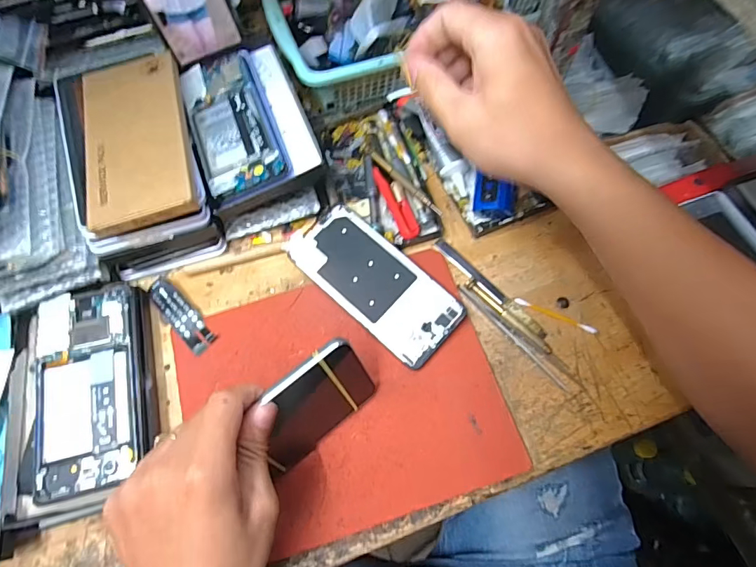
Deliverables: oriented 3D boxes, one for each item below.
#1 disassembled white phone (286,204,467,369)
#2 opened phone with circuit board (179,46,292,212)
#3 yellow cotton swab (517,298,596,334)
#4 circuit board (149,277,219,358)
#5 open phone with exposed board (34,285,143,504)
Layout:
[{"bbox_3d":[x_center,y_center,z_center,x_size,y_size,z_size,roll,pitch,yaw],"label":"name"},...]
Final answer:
[{"bbox_3d":[-0.002,-0.003,0.391,0.158,0.005,0.073,41,74,16],"label":"disassembled white phone"},{"bbox_3d":[-0.136,-0.151,0.407,0.076,0.016,0.160,-20,68,-7],"label":"opened phone with circuit board"},{"bbox_3d":[0.159,0.028,0.395,0.072,0.010,0.007,23,70,11],"label":"yellow cotton swab"},{"bbox_3d":[-0.178,0.028,0.402,0.026,0.005,0.082,-41,72,-14],"label":"circuit board"},{"bbox_3d":[-0.233,0.080,0.351,0.072,0.010,0.159,-12,69,-11],"label":"open phone with exposed board"}]

